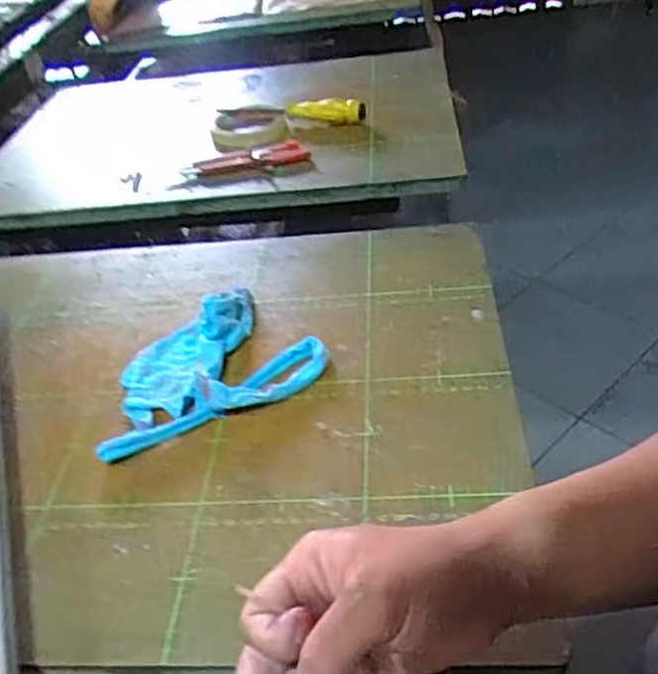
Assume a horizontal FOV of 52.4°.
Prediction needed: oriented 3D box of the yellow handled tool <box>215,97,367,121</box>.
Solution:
[{"bbox_3d":[-0.046,-0.287,0.842,0.188,0.031,0.033,9,42,19],"label":"yellow handled tool"}]

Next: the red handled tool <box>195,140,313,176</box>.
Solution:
[{"bbox_3d":[-0.089,-0.207,0.767,0.132,0.017,0.041,-4,40,4],"label":"red handled tool"}]

